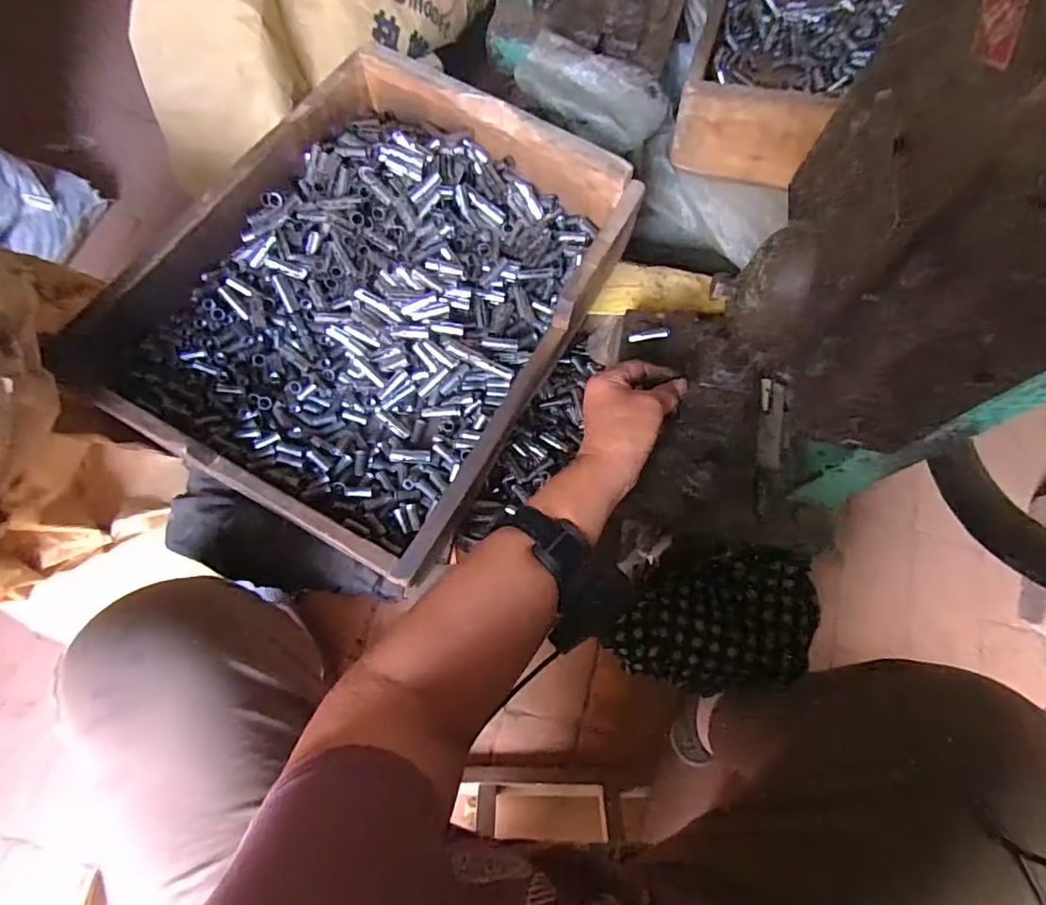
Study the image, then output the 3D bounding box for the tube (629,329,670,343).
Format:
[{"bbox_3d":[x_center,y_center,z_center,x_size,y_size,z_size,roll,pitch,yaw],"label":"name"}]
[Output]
[{"bbox_3d":[0.126,-0.117,0.539,0.042,0.010,0.009,-5,70,25],"label":"tube"}]

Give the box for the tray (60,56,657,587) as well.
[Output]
[{"bbox_3d":[-0.140,-0.155,0.536,0.353,0.098,0.445,29,74,7],"label":"tray"}]

